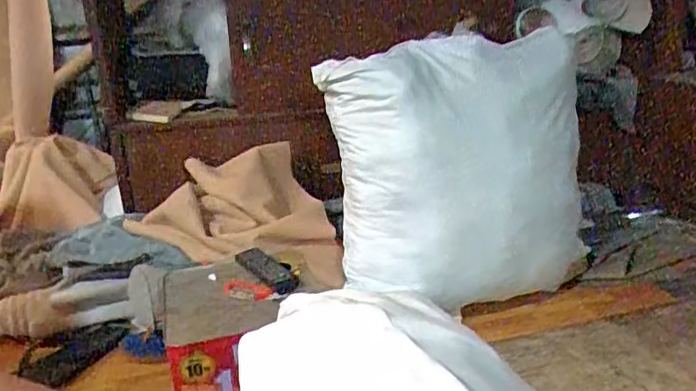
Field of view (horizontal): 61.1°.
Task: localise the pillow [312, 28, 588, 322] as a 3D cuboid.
[{"bbox_3d":[0.262,-0.030,1.244,0.545,0.556,0.235,-16,23,-32],"label":"pillow"}]

